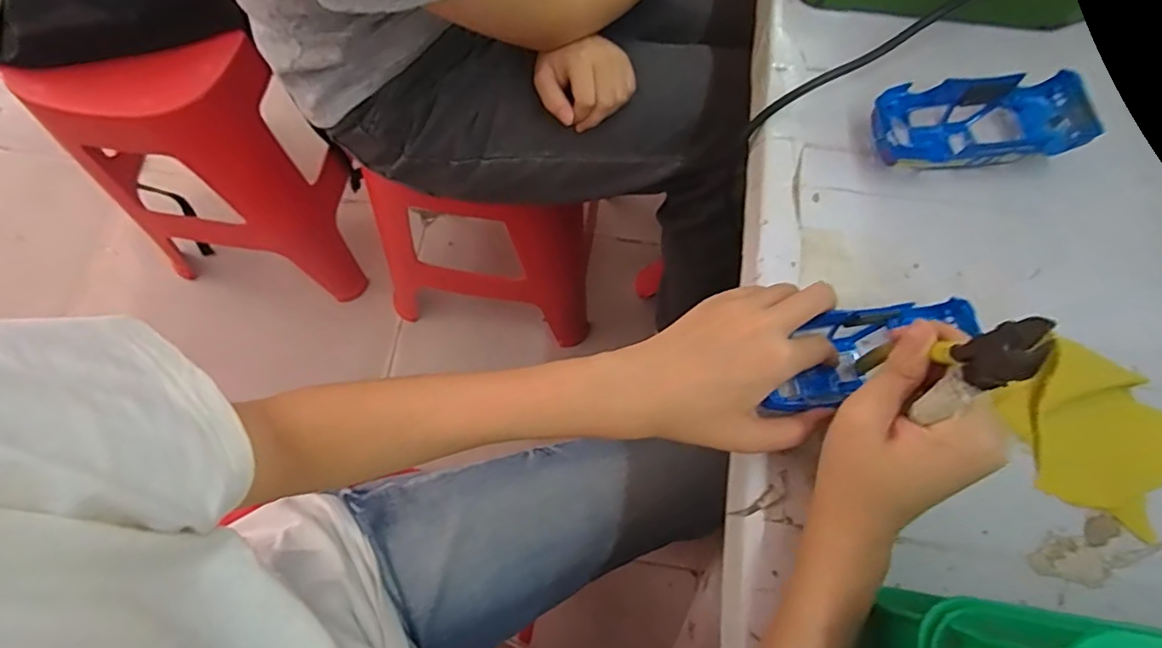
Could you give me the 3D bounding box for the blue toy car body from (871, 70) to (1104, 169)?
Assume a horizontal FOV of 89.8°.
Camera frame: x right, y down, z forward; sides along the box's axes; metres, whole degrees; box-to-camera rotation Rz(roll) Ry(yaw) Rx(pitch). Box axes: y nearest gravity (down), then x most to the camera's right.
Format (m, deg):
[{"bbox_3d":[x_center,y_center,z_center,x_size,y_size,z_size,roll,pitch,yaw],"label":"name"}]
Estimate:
[{"bbox_3d":[0.255,-0.128,0.376,0.128,0.034,0.054,-3,73,-3],"label":"blue toy car body"}]

